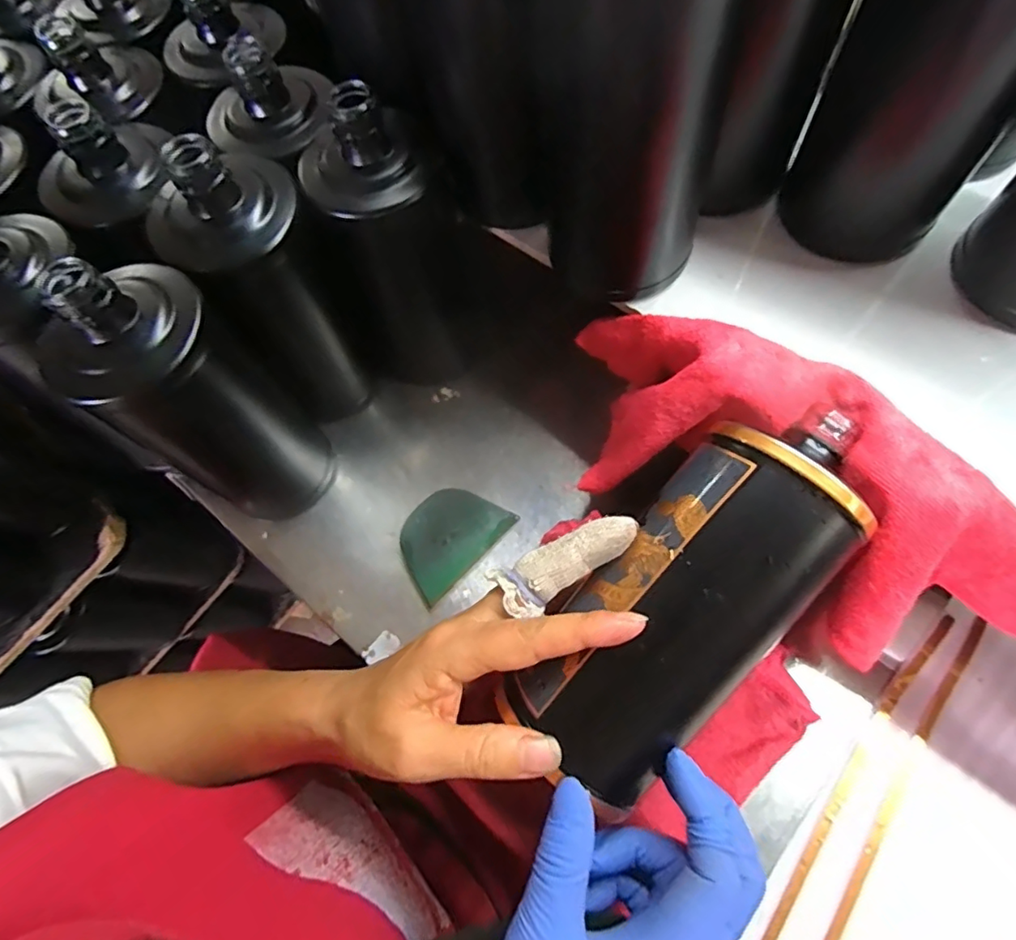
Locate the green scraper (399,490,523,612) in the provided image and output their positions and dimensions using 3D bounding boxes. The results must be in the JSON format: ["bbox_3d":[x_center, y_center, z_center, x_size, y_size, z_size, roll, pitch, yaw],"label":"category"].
[{"bbox_3d":[-0.041,0.045,0.382,0.056,0.013,0.079,42,76,15],"label":"green scraper"}]

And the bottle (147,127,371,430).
[{"bbox_3d":[-0.143,-0.112,0.353,0.080,0.191,0.079,-41,72,-6],"label":"bottle"}]

